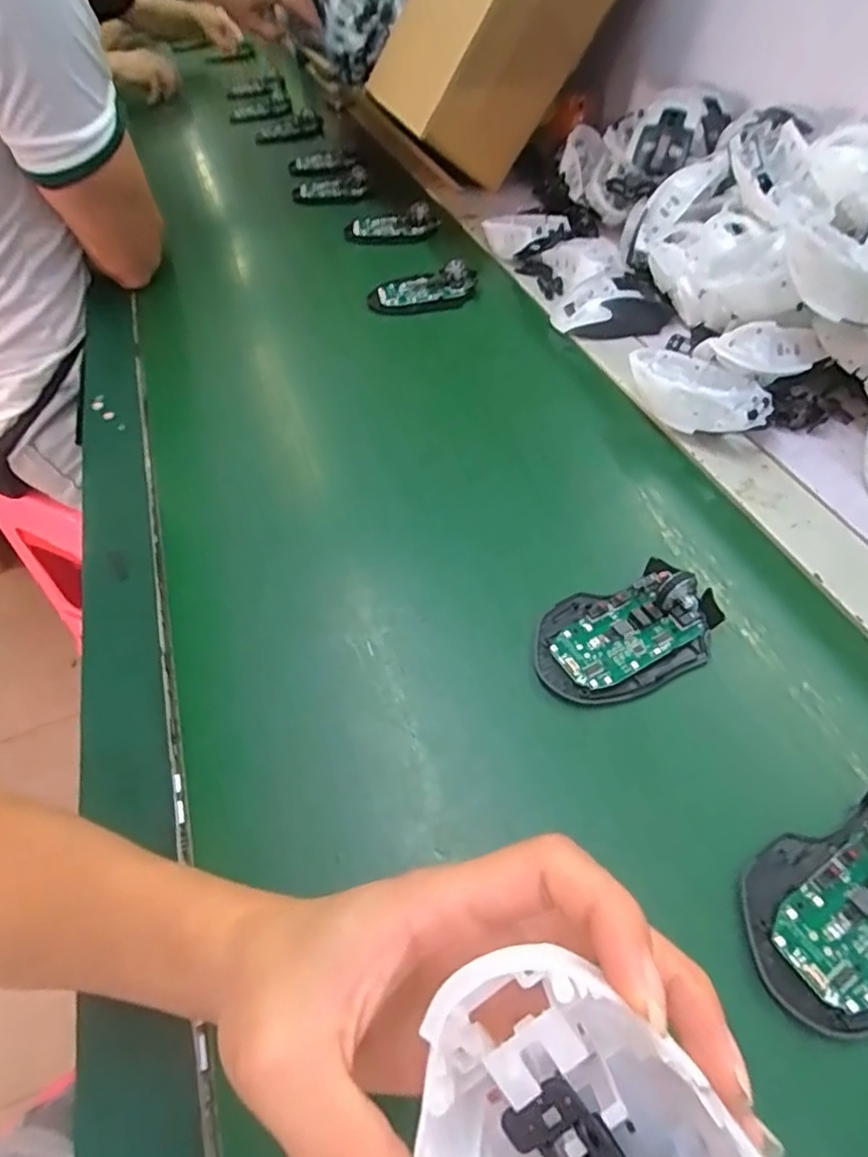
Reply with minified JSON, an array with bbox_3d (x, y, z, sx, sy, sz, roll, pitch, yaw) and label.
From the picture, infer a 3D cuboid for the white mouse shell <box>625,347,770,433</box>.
[{"bbox_3d":[0.206,-0.145,0.492,0.072,0.039,0.113,-37,58,-24],"label":"white mouse shell"}]

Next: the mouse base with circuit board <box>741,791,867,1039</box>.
[{"bbox_3d":[0.190,0.140,0.268,0.110,0.031,0.072,-21,52,-11],"label":"mouse base with circuit board"}]

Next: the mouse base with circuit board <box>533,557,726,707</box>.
[{"bbox_3d":[0.115,0.028,0.366,0.113,0.029,0.072,-18,51,-9],"label":"mouse base with circuit board"}]

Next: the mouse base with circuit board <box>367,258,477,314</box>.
[{"bbox_3d":[-0.013,-0.315,0.669,0.117,0.030,0.054,-7,50,-1],"label":"mouse base with circuit board"}]

